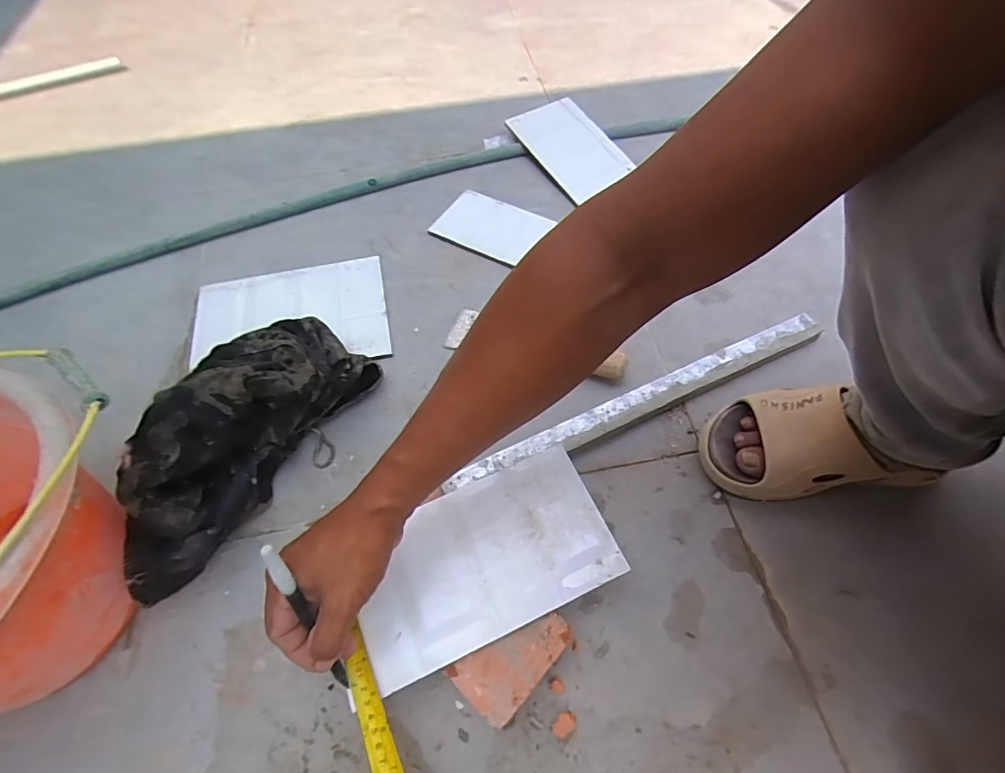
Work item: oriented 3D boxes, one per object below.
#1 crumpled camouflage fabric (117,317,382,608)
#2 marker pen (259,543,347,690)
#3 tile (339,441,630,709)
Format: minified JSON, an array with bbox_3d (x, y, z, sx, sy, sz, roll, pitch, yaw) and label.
[{"bbox_3d":[-0.279,0.040,0.485,0.145,0.127,0.303,26,63,15],"label":"crumpled camouflage fabric"},{"bbox_3d":[-0.136,0.167,0.335,0.009,0.149,0.008,-18,29,-10],"label":"marker pen"},{"bbox_3d":[-0.018,0.149,0.418,0.221,0.009,0.126,-21,62,-12],"label":"tile"}]

